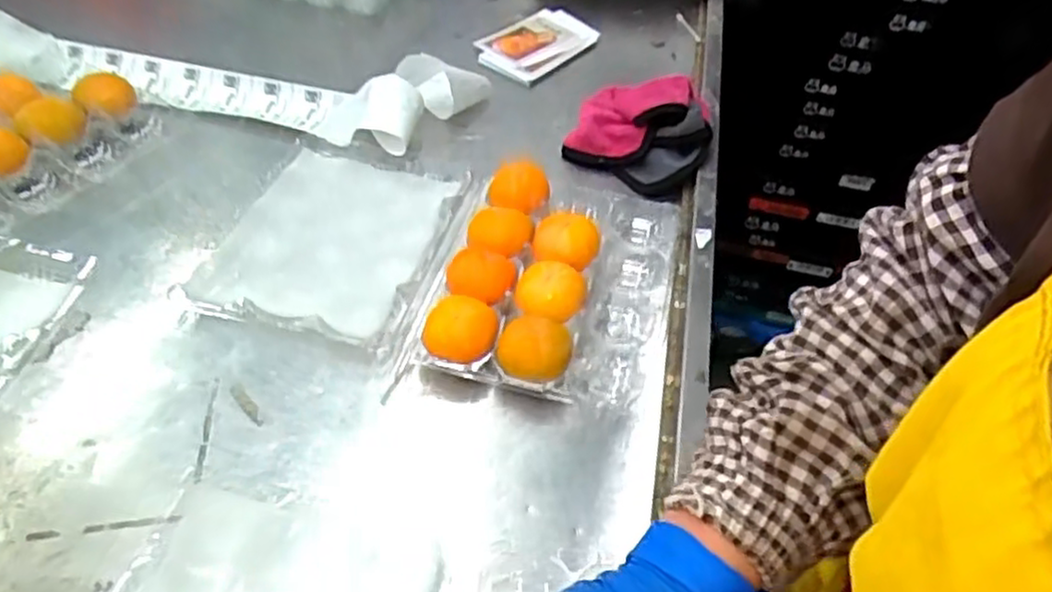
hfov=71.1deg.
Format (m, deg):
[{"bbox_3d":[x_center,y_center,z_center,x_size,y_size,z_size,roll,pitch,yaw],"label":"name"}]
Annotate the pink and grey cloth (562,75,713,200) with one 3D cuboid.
[{"bbox_3d":[0.108,-0.158,0.686,0.127,0.059,0.102,22,51,13],"label":"pink and grey cloth"}]

